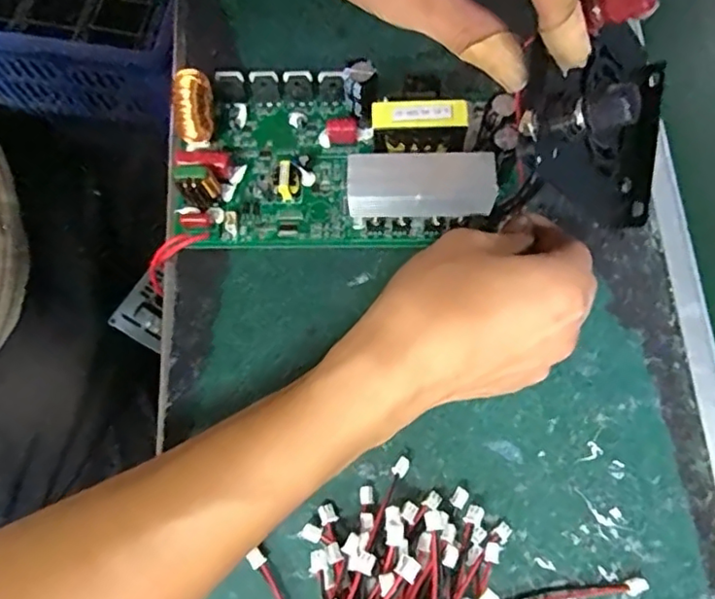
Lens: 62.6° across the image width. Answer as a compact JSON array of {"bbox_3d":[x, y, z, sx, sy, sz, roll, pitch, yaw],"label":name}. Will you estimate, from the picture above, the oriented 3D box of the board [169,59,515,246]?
[{"bbox_3d":[-0.014,-0.082,0.315,0.177,0.057,0.100,1,73,2],"label":"board"}]

